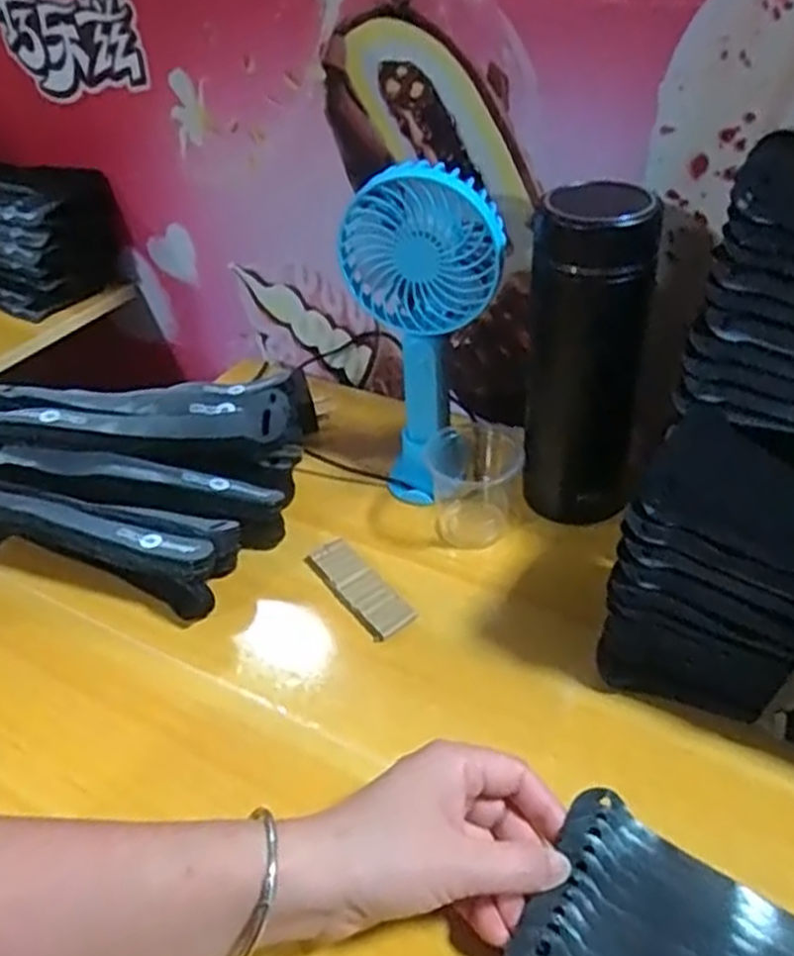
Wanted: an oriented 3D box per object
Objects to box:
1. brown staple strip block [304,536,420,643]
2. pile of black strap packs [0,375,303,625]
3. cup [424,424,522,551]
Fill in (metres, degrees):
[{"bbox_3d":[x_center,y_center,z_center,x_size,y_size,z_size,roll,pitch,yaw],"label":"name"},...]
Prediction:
[{"bbox_3d":[-0.024,0.069,0.491,0.030,0.007,0.083,-27,43,-25],"label":"brown staple strip block"},{"bbox_3d":[-0.170,-0.010,0.536,0.201,0.091,0.174,13,42,19],"label":"pile of black strap packs"},{"bbox_3d":[0.053,-0.001,0.531,0.060,0.060,0.076,3,39,10],"label":"cup"}]

